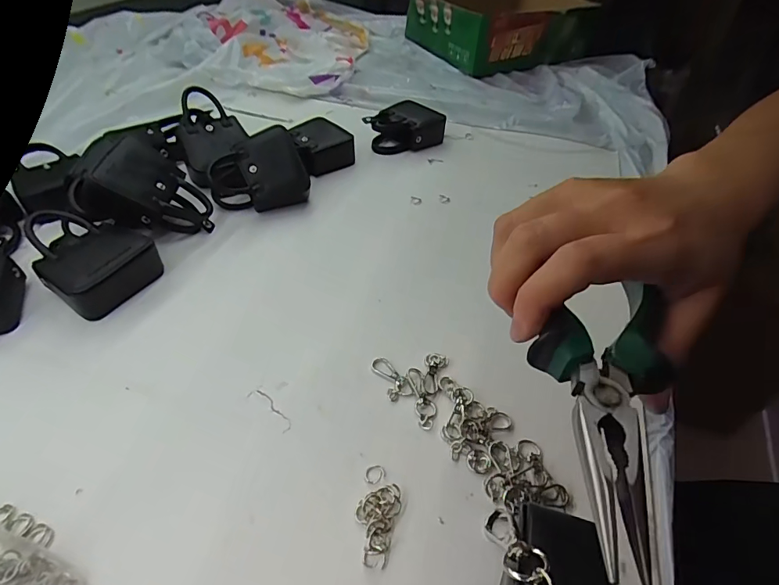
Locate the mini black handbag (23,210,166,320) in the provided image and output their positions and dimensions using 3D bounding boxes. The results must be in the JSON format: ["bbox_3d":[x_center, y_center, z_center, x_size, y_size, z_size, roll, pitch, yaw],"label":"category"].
[{"bbox_3d":[-0.260,-0.028,0.376,0.099,0.044,0.078,20,46,15],"label":"mini black handbag"}]

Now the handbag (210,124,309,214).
[{"bbox_3d":[-0.138,-0.122,0.460,0.098,0.049,0.077,-25,89,-11],"label":"handbag"}]

